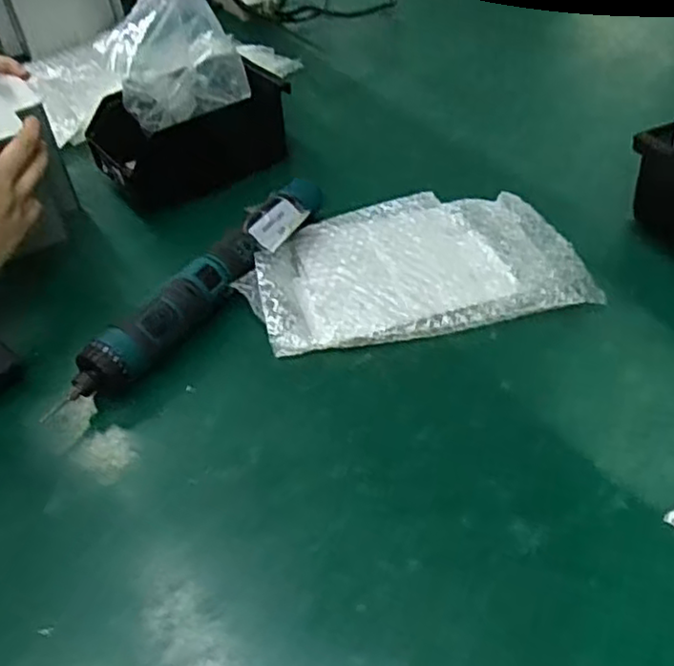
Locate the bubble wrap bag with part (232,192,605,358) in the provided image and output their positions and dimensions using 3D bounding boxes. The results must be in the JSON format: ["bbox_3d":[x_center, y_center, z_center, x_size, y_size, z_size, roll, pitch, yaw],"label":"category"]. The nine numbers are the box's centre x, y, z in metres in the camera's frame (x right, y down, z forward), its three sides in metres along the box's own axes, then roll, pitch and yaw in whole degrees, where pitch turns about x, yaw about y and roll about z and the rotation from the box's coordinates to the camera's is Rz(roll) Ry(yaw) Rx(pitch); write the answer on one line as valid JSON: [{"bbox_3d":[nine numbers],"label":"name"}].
[{"bbox_3d":[0.054,-0.058,0.577,0.248,0.026,0.172,-13,43,-6],"label":"bubble wrap bag with part"}]

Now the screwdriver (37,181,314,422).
[{"bbox_3d":[-0.098,-0.033,0.544,0.035,0.044,0.271,26,52,31],"label":"screwdriver"}]

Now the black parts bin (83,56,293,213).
[{"bbox_3d":[-0.144,-0.193,0.687,0.167,0.076,0.124,-31,48,-24],"label":"black parts bin"}]

